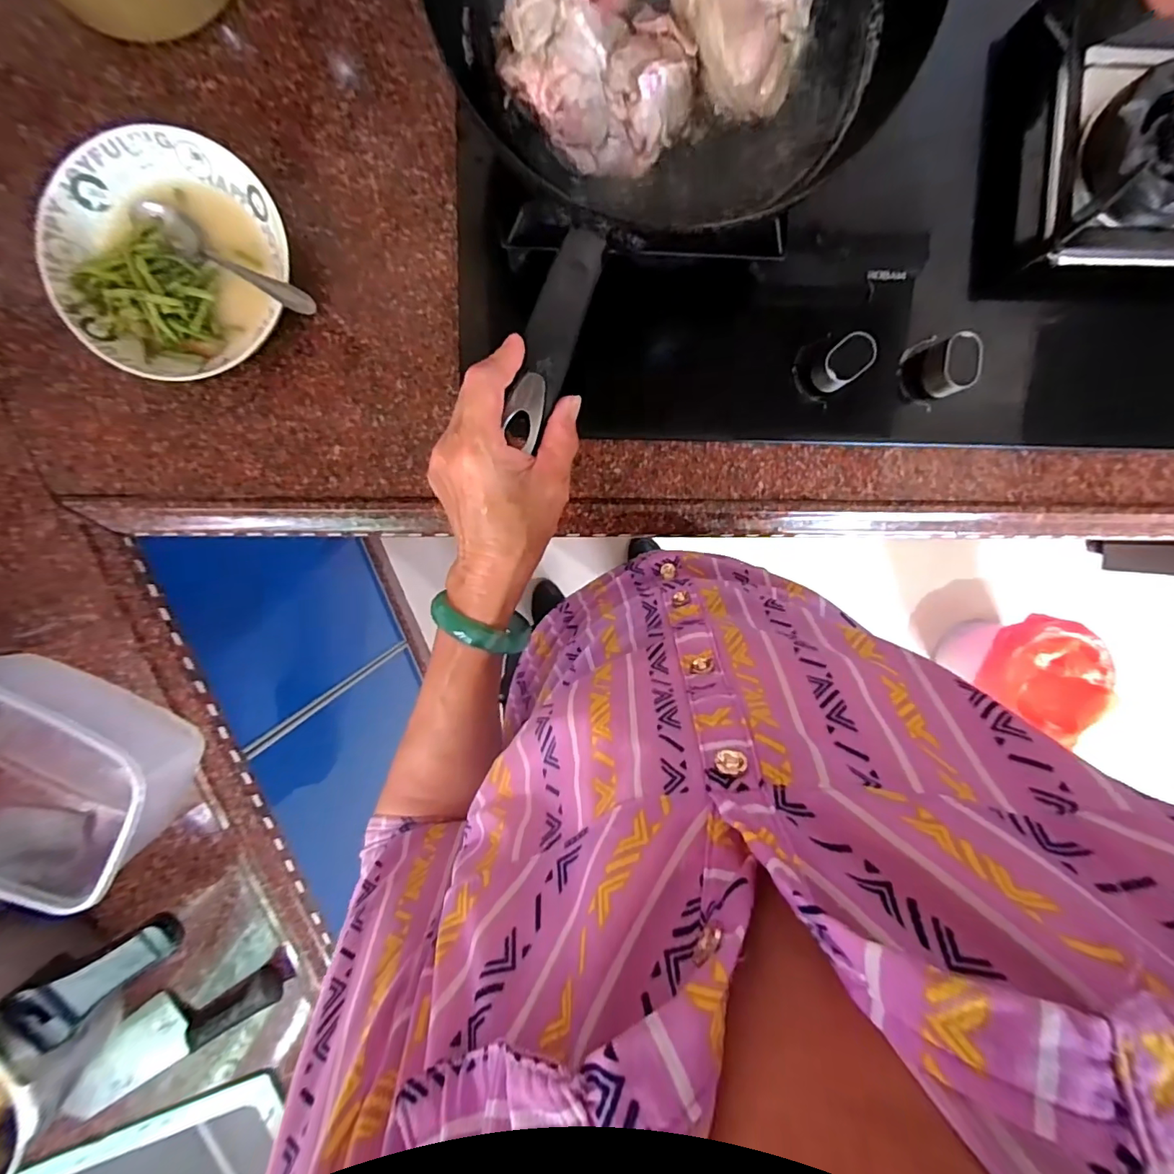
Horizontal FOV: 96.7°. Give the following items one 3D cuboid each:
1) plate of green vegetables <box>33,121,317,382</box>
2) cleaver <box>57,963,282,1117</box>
[{"bbox_3d":[-0.338,-0.267,0.426,0.177,0.046,0.182,0,98,-2],"label":"plate of green vegetables"},{"bbox_3d":[-0.410,0.433,0.511,0.237,0.022,0.066,-35,98,3],"label":"cleaver"}]

